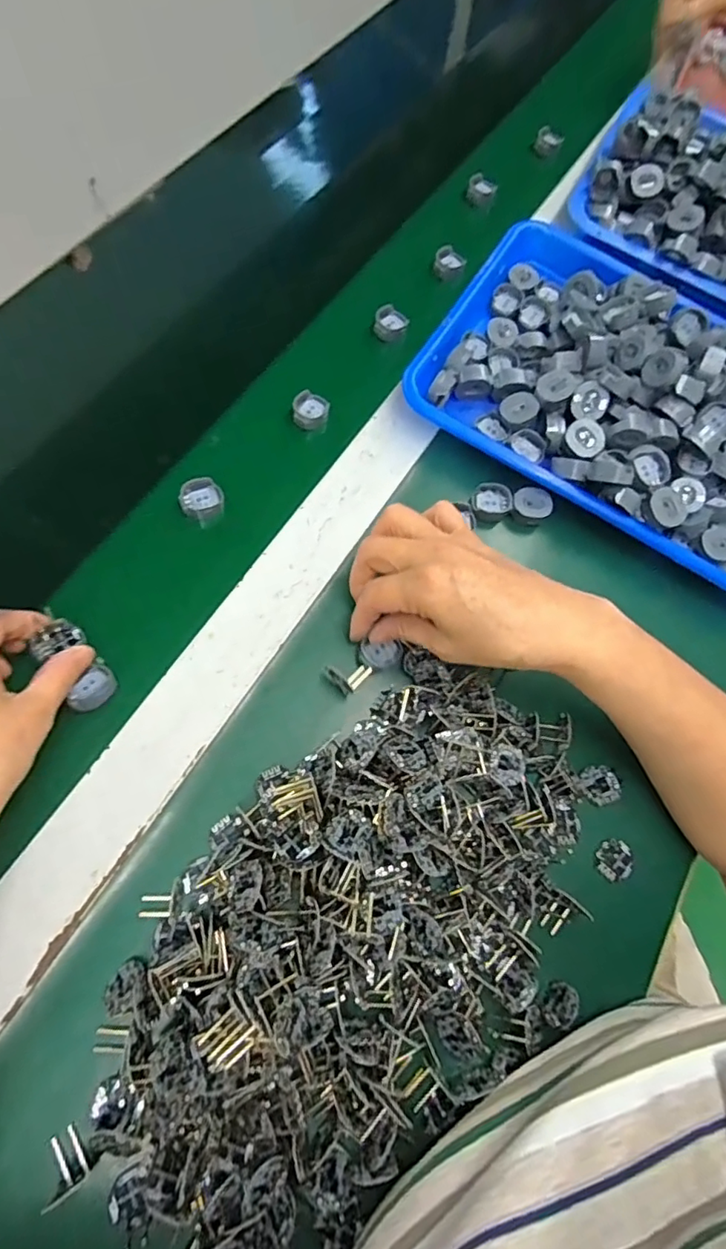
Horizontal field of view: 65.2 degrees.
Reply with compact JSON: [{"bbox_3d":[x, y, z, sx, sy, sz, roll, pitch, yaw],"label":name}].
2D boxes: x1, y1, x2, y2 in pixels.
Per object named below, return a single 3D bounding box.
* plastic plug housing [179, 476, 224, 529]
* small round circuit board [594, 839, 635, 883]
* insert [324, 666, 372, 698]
[{"bbox_3d":[-0.115,-0.088,0.409,0.030,0.020,0.027,-19,74,-14],"label":"plastic plug housing"},{"bbox_3d":[0.158,0.148,0.357,0.024,0.004,0.024,2,70,-7],"label":"small round circuit board"},{"bbox_3d":[-0.010,0.031,0.367,0.024,0.009,0.023,42,71,8],"label":"insert"}]

